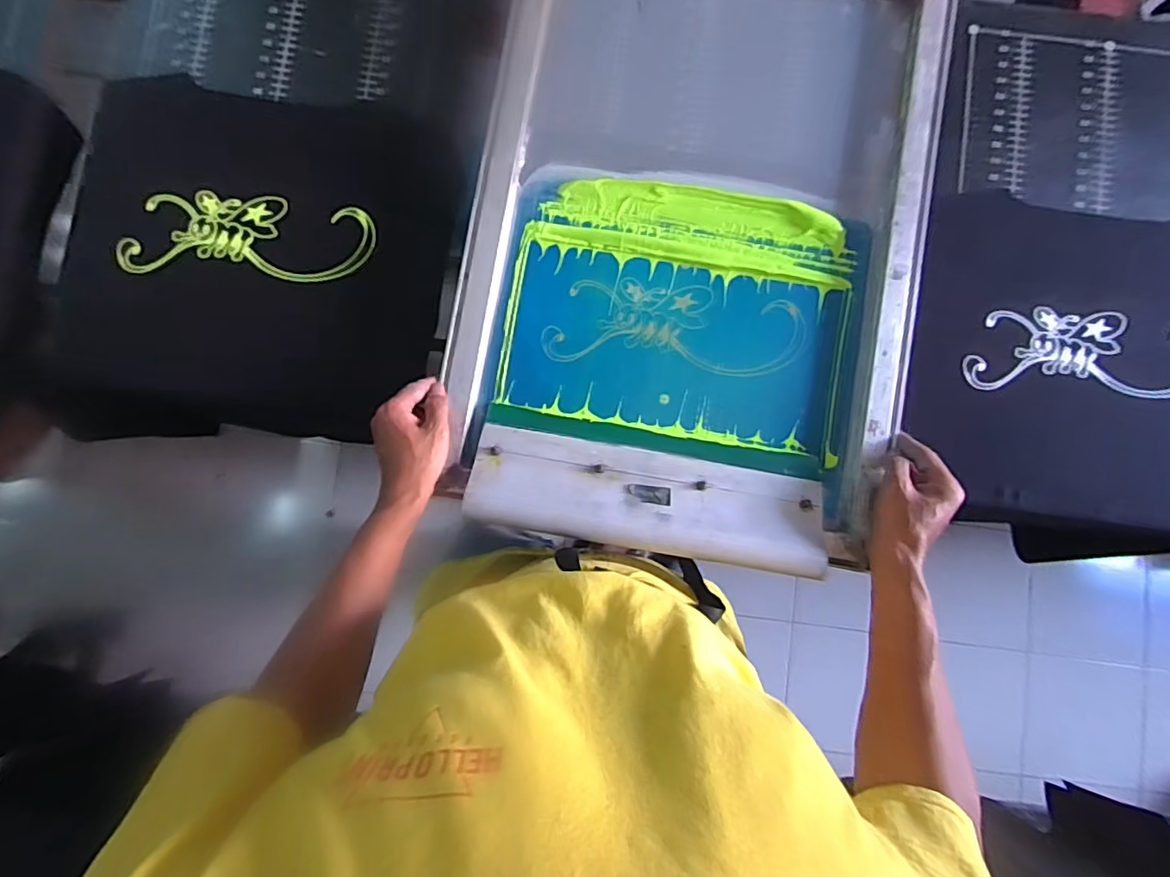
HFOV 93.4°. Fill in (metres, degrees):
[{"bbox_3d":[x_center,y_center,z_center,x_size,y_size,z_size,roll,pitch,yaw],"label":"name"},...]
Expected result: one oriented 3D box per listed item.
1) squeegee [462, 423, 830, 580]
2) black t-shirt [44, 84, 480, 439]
[{"bbox_3d":[0.061,0.064,0.551,0.344,0.035,0.100,10,62,0],"label":"squeegee"},{"bbox_3d":[-0.374,-0.193,0.649,0.428,0.096,0.398,8,86,-1],"label":"black t-shirt"}]

